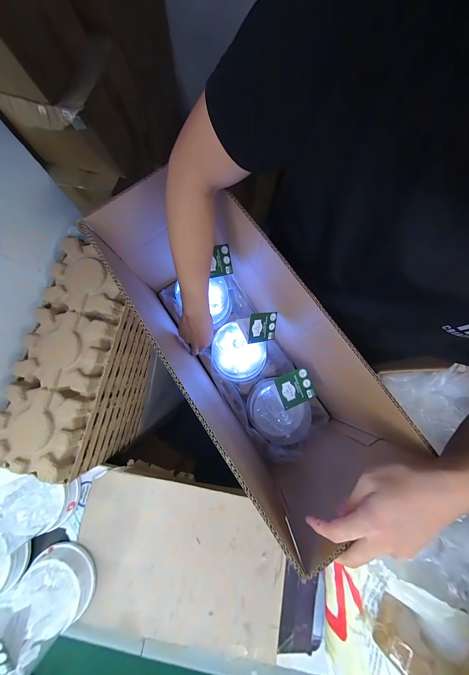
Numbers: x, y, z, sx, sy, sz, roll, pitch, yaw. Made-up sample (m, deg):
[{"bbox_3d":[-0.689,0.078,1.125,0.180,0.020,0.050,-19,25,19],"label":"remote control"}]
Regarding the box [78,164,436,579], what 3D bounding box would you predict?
[{"bbox_3d":[-0.003,0.021,0.437,0.254,0.324,0.553,-36,82,-7],"label":"box"}]

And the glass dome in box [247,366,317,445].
[{"bbox_3d":[0.100,0.157,0.478,0.125,0.161,0.134,0,78,0],"label":"glass dome in box"}]

